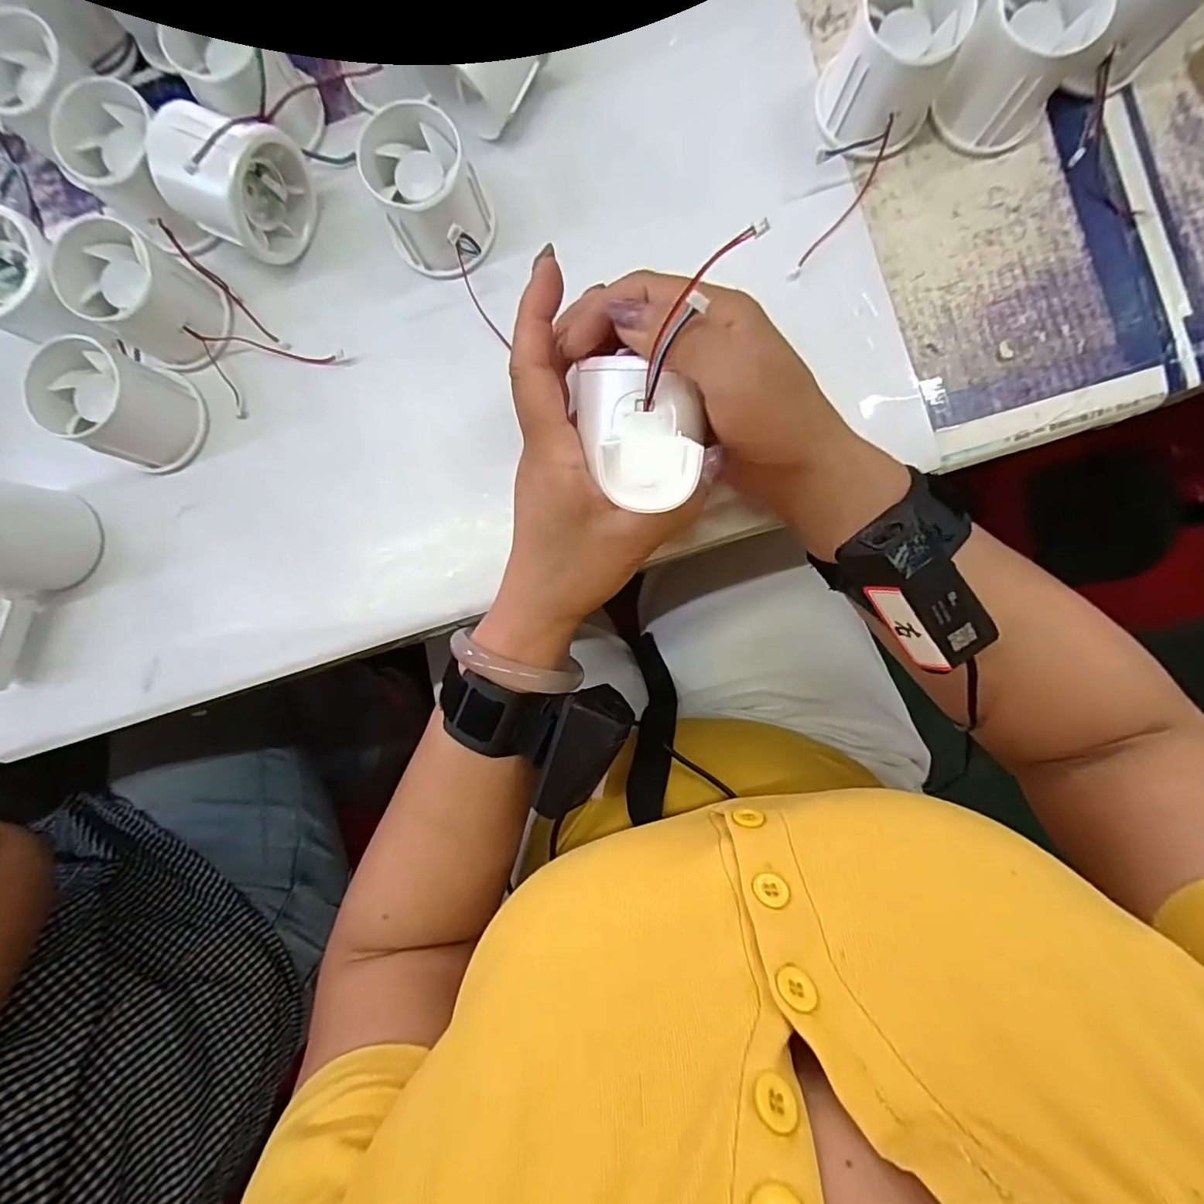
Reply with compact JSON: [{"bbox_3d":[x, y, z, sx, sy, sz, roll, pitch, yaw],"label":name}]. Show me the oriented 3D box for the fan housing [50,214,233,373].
[{"bbox_3d":[-0.240,-0.159,0.282,0.056,0.048,0.054,0,89,3],"label":"fan housing"}]

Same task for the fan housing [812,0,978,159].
[{"bbox_3d":[0.142,-0.266,0.263,0.055,0.046,0.059,0,89,3],"label":"fan housing"}]

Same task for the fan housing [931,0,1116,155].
[{"bbox_3d":[0.204,-0.267,0.262,0.052,0.049,0.055,0,89,3],"label":"fan housing"}]

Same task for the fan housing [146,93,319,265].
[{"bbox_3d":[-0.192,-0.217,0.274,0.056,0.062,0.056,24,91,3],"label":"fan housing"}]

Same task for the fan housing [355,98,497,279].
[{"bbox_3d":[-0.088,-0.209,0.278,0.055,0.045,0.066,-23,88,2],"label":"fan housing"}]

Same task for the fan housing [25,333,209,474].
[{"bbox_3d":[-0.256,-0.104,0.285,0.053,0.048,0.054,0,89,3],"label":"fan housing"}]

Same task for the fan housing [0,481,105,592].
[{"bbox_3d":[-0.316,-0.035,0.282,0.052,0.058,0.056,-1,89,3],"label":"fan housing"}]

